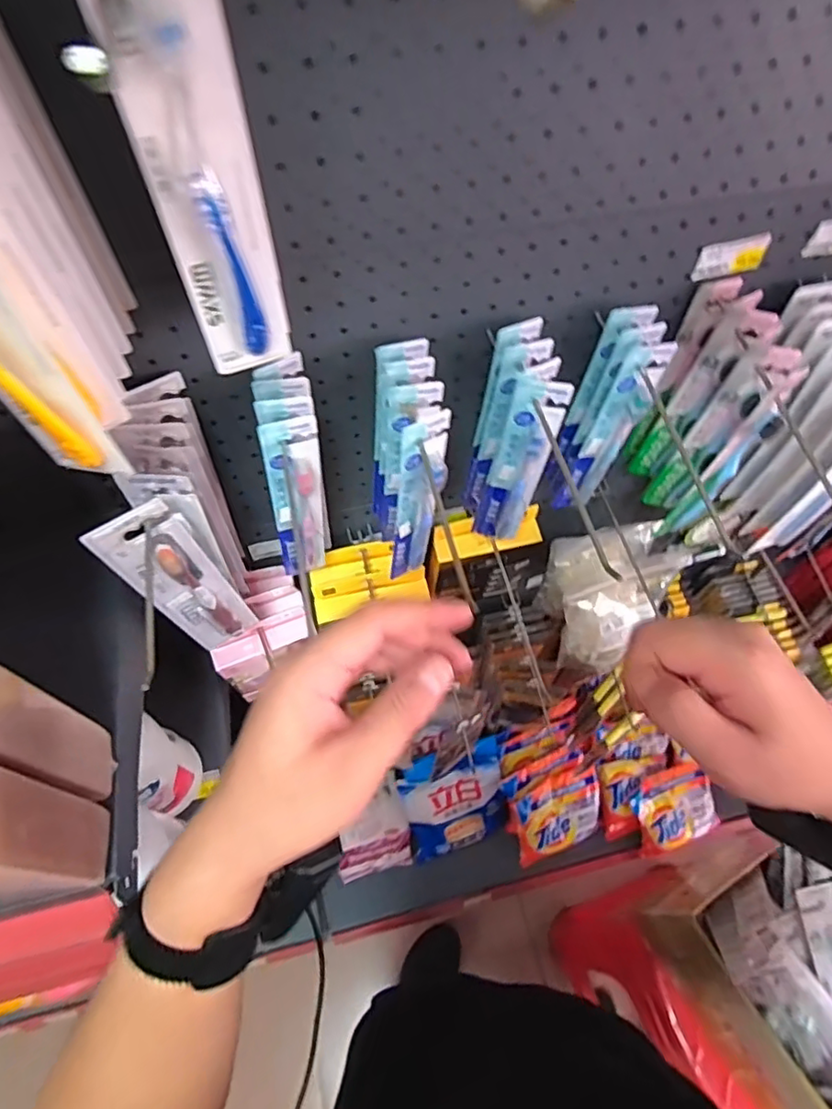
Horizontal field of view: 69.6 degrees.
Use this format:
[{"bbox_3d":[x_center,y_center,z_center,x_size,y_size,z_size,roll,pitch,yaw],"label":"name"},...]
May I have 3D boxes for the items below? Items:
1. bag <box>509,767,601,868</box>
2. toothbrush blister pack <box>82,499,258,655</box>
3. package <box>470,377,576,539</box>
[{"bbox_3d":[0.305,0.564,1.292,0.196,0.047,0.172,-18,95,-13],"label":"bag"},{"bbox_3d":[-0.196,0.029,0.513,0.068,0.217,0.025,-39,66,-20],"label":"toothbrush blister pack"},{"bbox_3d":[0.095,-0.078,0.569,0.056,0.222,0.019,12,60,8],"label":"package"}]

